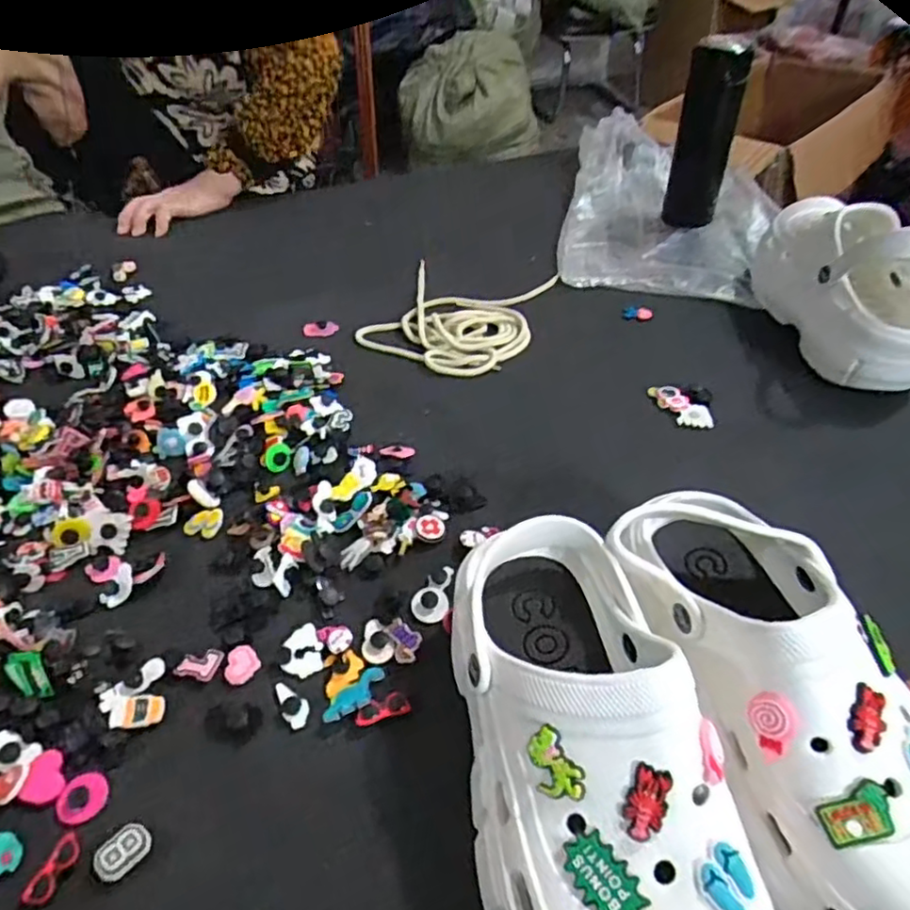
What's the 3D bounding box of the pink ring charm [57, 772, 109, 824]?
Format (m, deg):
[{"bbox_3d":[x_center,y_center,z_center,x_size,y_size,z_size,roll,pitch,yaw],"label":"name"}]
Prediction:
[{"bbox_3d":[-0.206,0.189,0.355,0.026,0.004,0.026,-1,45,1],"label":"pink ring charm"}]

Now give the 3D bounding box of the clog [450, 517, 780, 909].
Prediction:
[{"bbox_3d":[0.063,0.142,0.313,0.113,0.109,0.247,-7,45,-5],"label":"clog"}]

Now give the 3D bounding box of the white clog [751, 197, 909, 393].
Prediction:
[{"bbox_3d":[0.361,-0.166,0.600,0.086,0.117,0.236,-1,45,0],"label":"white clog"}]

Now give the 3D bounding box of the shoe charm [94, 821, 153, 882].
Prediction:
[{"bbox_3d":[-0.172,0.206,0.334,0.019,0.012,0.026,27,52,26],"label":"shoe charm"}]

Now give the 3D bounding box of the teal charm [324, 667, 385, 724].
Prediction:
[{"bbox_3d":[-0.060,0.144,0.386,0.043,0.008,0.021,-33,53,-28],"label":"teal charm"}]

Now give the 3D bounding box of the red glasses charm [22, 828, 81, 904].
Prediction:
[{"bbox_3d":[-0.204,0.210,0.327,0.014,0.004,0.032,29,61,10],"label":"red glasses charm"}]

